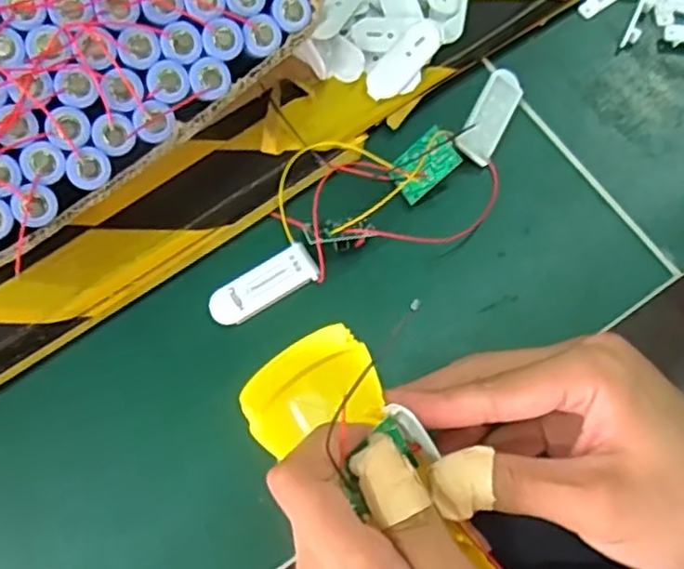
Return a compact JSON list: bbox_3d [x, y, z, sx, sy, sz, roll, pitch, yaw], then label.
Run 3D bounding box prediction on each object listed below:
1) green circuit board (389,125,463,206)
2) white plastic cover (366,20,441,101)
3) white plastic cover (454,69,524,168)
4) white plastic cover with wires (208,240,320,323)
[{"bbox_3d":[0.043,-0.062,0.364,0.035,0.006,0.024,-40,79,10],"label":"green circuit board"},{"bbox_3d":[0.033,-0.120,0.373,0.019,0.004,0.049,42,91,10],"label":"white plastic cover"},{"bbox_3d":[0.081,-0.092,0.380,0.021,0.009,0.057,31,76,-12],"label":"white plastic cover"},{"bbox_3d":[-0.040,0.001,0.357,0.057,0.005,0.021,-30,74,-7],"label":"white plastic cover with wires"}]

